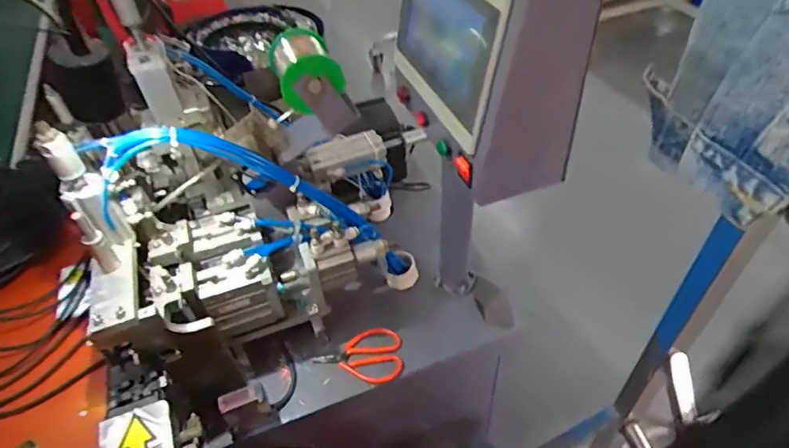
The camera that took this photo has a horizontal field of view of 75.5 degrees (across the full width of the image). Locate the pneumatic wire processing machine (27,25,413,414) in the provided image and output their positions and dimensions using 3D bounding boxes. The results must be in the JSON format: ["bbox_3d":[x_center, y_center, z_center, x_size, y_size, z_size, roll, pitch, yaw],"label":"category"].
[{"bbox_3d":[-0.156,-0.005,0.623,0.342,0.353,0.329,-8,45,-4],"label":"pneumatic wire processing machine"}]

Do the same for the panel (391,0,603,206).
[{"bbox_3d":[0.081,-0.171,0.479,0.095,0.210,0.192,-18,47,-13],"label":"panel"}]

